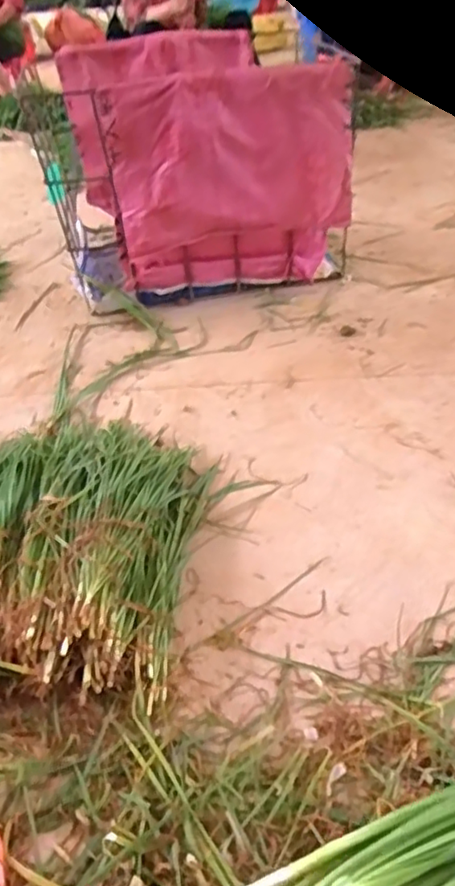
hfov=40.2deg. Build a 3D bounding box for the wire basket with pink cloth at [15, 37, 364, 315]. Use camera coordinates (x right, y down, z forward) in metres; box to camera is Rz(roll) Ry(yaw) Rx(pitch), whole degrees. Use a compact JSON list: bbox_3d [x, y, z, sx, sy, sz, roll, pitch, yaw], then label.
[{"bbox_3d":[-0.099,-0.799,1.802,0.771,0.550,0.675,-9,40,-6],"label":"wire basket with pink cloth"}]

